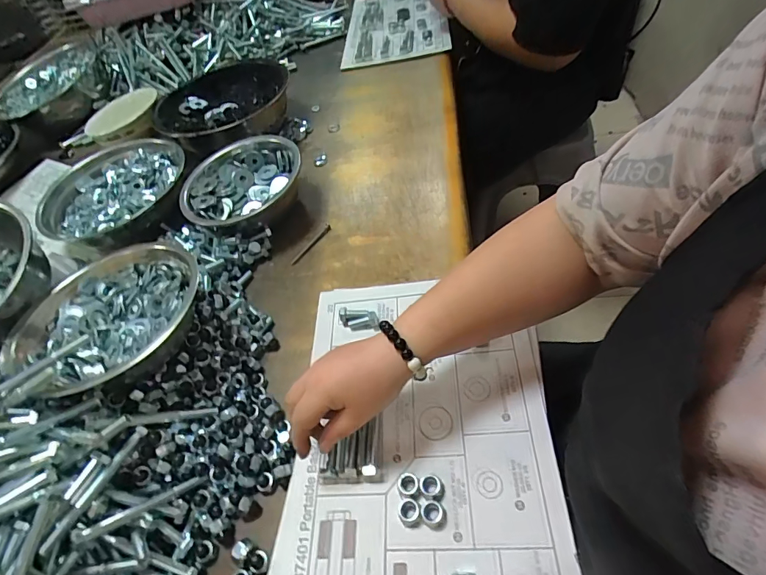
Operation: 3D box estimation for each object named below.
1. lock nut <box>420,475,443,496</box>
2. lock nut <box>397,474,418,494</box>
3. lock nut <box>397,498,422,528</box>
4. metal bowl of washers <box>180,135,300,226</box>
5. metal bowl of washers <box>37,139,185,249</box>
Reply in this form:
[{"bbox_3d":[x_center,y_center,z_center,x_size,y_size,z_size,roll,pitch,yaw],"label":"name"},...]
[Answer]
[{"bbox_3d":[0.040,0.163,0.353,0.018,0.010,0.018,-6,52,7],"label":"lock nut"},{"bbox_3d":[0.021,0.164,0.358,0.016,0.012,0.019,-9,51,4],"label":"lock nut"},{"bbox_3d":[0.021,0.181,0.345,0.018,0.012,0.019,-6,52,7],"label":"lock nut"},{"bbox_3d":[-0.196,-0.142,0.609,0.170,0.058,0.170,-15,51,0],"label":"metal bowl of washers"},{"bbox_3d":[-0.404,-0.146,0.660,0.204,0.063,0.203,-6,52,7],"label":"metal bowl of washers"}]

